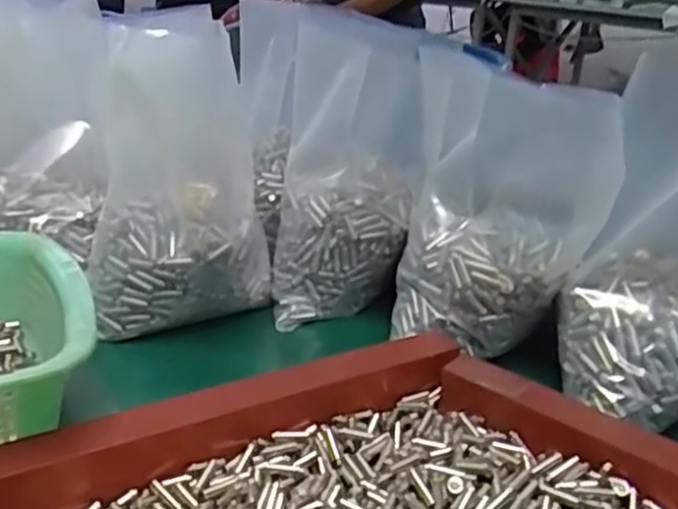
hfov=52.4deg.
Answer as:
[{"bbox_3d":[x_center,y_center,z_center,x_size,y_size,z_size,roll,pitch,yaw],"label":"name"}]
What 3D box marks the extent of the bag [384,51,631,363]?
[{"bbox_3d":[0.109,-0.031,0.477,0.127,0.180,0.085,6,26,7],"label":"bag"}]

